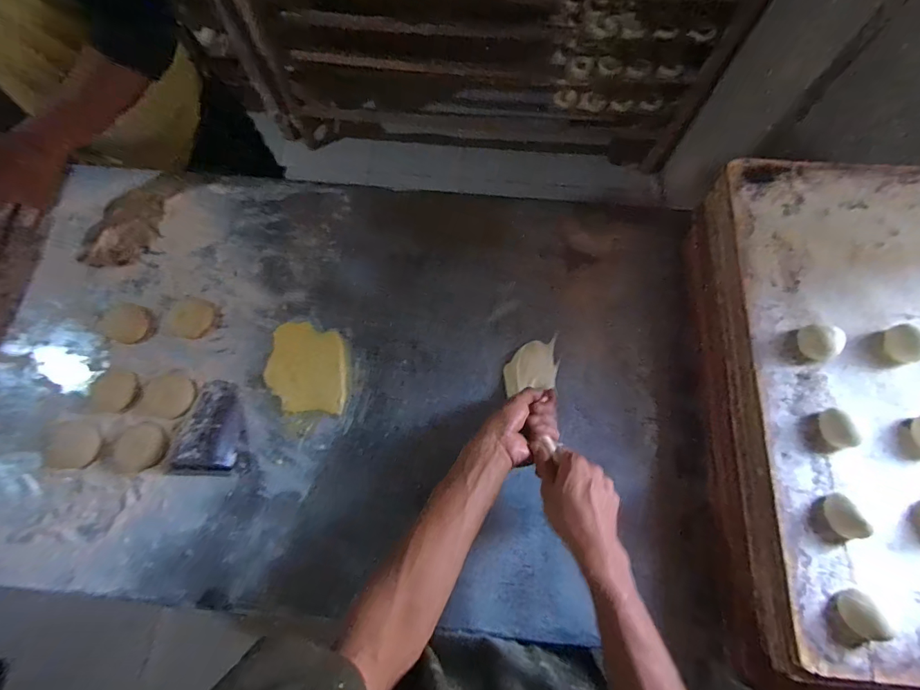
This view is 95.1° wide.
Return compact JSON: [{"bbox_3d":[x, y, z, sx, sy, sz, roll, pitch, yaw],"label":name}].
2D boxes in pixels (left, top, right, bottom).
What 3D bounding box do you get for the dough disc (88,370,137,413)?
[{"bbox_3d":[-0.491,0.065,0.592,0.067,0.010,0.058,6,73,3],"label":"dough disc"}]

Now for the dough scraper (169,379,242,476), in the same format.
[{"bbox_3d":[-0.340,0.109,0.565,0.079,0.033,0.126,4,73,2],"label":"dough scraper"}]

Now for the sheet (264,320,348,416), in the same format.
[{"bbox_3d":[-0.217,0.031,0.597,0.114,0.006,0.129,-1,72,1],"label":"sheet"}]

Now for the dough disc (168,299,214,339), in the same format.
[{"bbox_3d":[-0.401,-0.040,0.626,0.064,0.004,0.060,0,72,1],"label":"dough disc"}]

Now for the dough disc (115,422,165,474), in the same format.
[{"bbox_3d":[-0.433,0.138,0.570,0.073,0.009,0.063,5,73,3],"label":"dough disc"}]

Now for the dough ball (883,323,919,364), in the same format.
[{"bbox_3d":[0.509,-0.002,0.480,0.030,0.026,0.043,-16,73,-4],"label":"dough ball"}]

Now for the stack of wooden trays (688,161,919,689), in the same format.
[{"bbox_3d":[0.533,0.058,0.498,0.444,0.089,0.622,9,73,4],"label":"stack of wooden trays"}]

